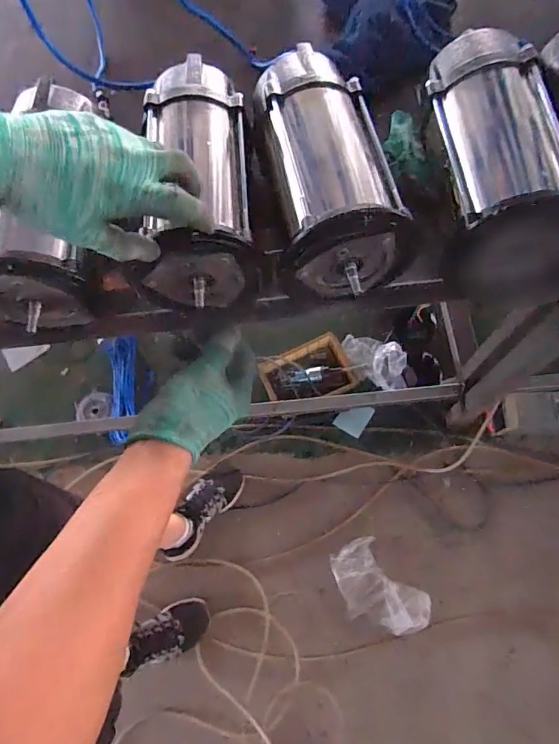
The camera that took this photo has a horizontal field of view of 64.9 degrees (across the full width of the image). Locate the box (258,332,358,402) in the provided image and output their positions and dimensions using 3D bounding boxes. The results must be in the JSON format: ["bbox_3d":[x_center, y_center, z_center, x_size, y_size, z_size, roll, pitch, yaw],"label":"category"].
[{"bbox_3d":[0.078,0.008,1.283,0.253,0.070,0.175,-21,69,-4],"label":"box"}]

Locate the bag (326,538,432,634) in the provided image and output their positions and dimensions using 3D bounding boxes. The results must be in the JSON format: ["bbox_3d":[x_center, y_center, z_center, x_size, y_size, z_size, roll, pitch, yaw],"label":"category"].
[{"bbox_3d":[0.247,0.556,1.114,0.163,0.018,0.255,-41,72,-11],"label":"bag"}]

